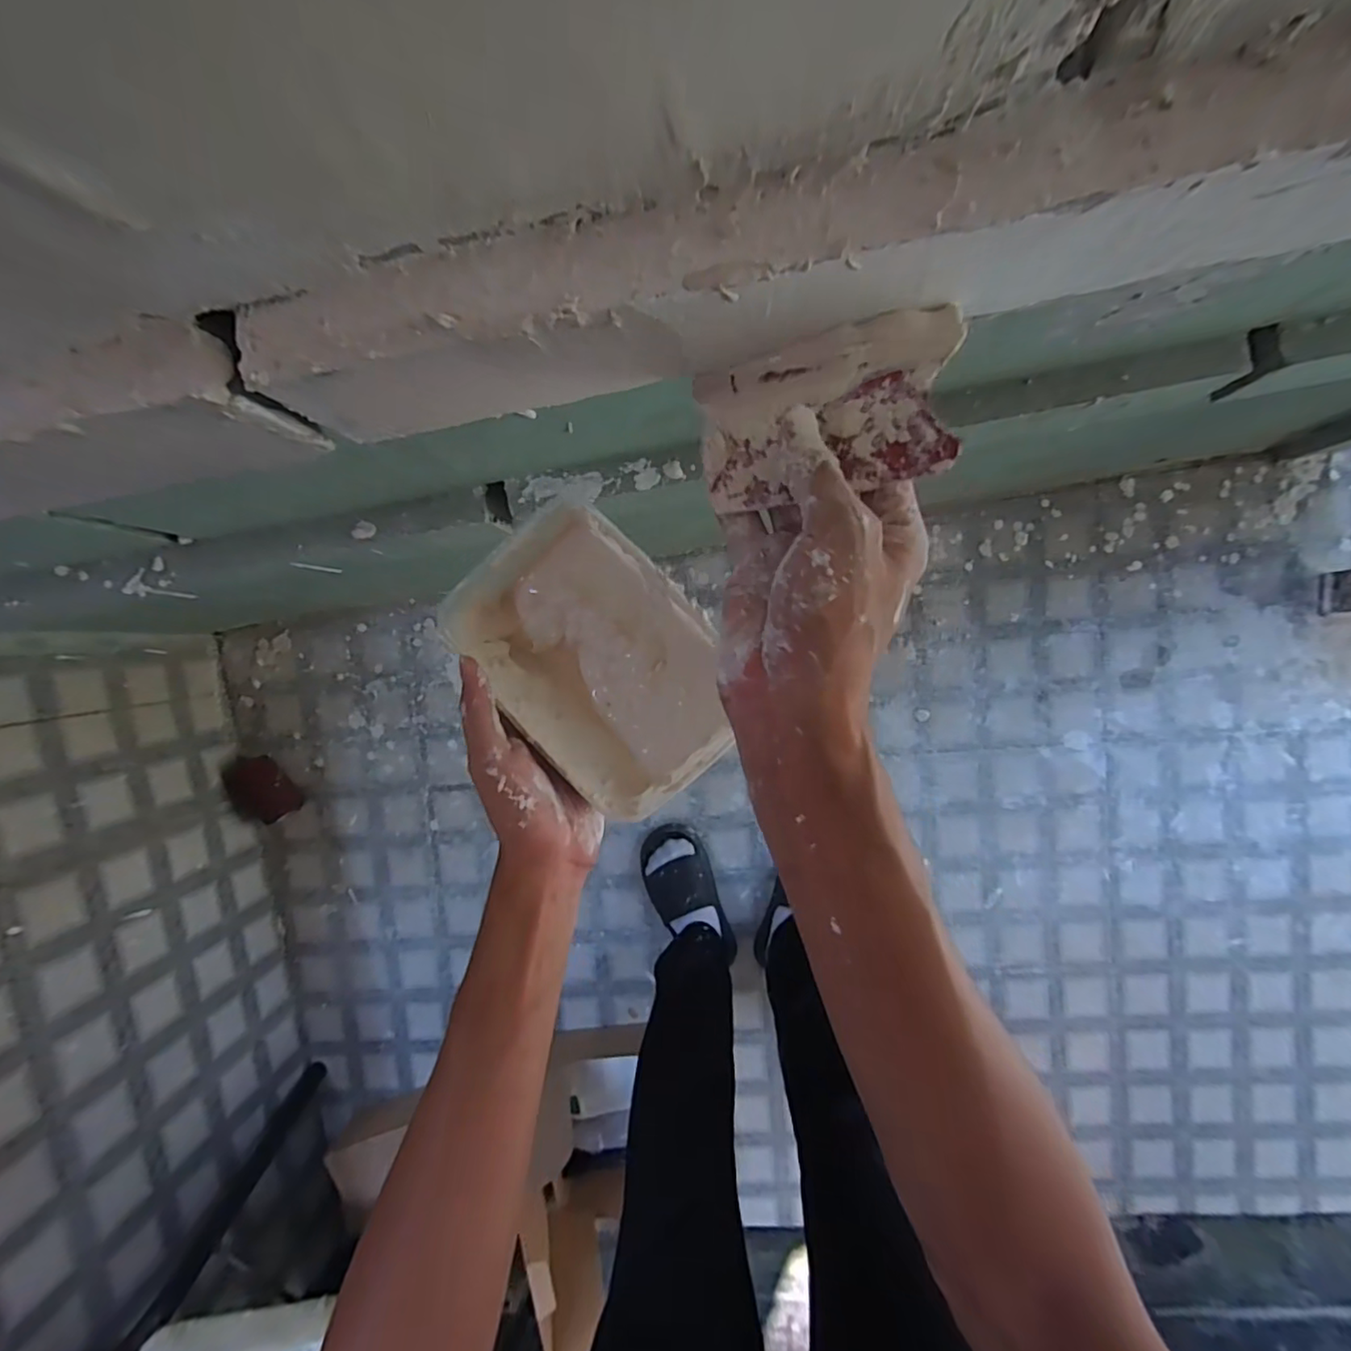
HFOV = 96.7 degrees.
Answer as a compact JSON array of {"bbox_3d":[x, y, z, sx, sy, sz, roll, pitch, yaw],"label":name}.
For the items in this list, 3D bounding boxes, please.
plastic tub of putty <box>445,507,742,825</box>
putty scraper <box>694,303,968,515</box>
[{"bbox_3d":[-0.043,-0.012,0.351,0.115,0.046,0.168,-42,92,6],"label":"plastic tub of putty"},{"bbox_3d":[0.065,-0.118,0.261,0.113,0.011,0.098,-7,61,17],"label":"putty scraper"}]

